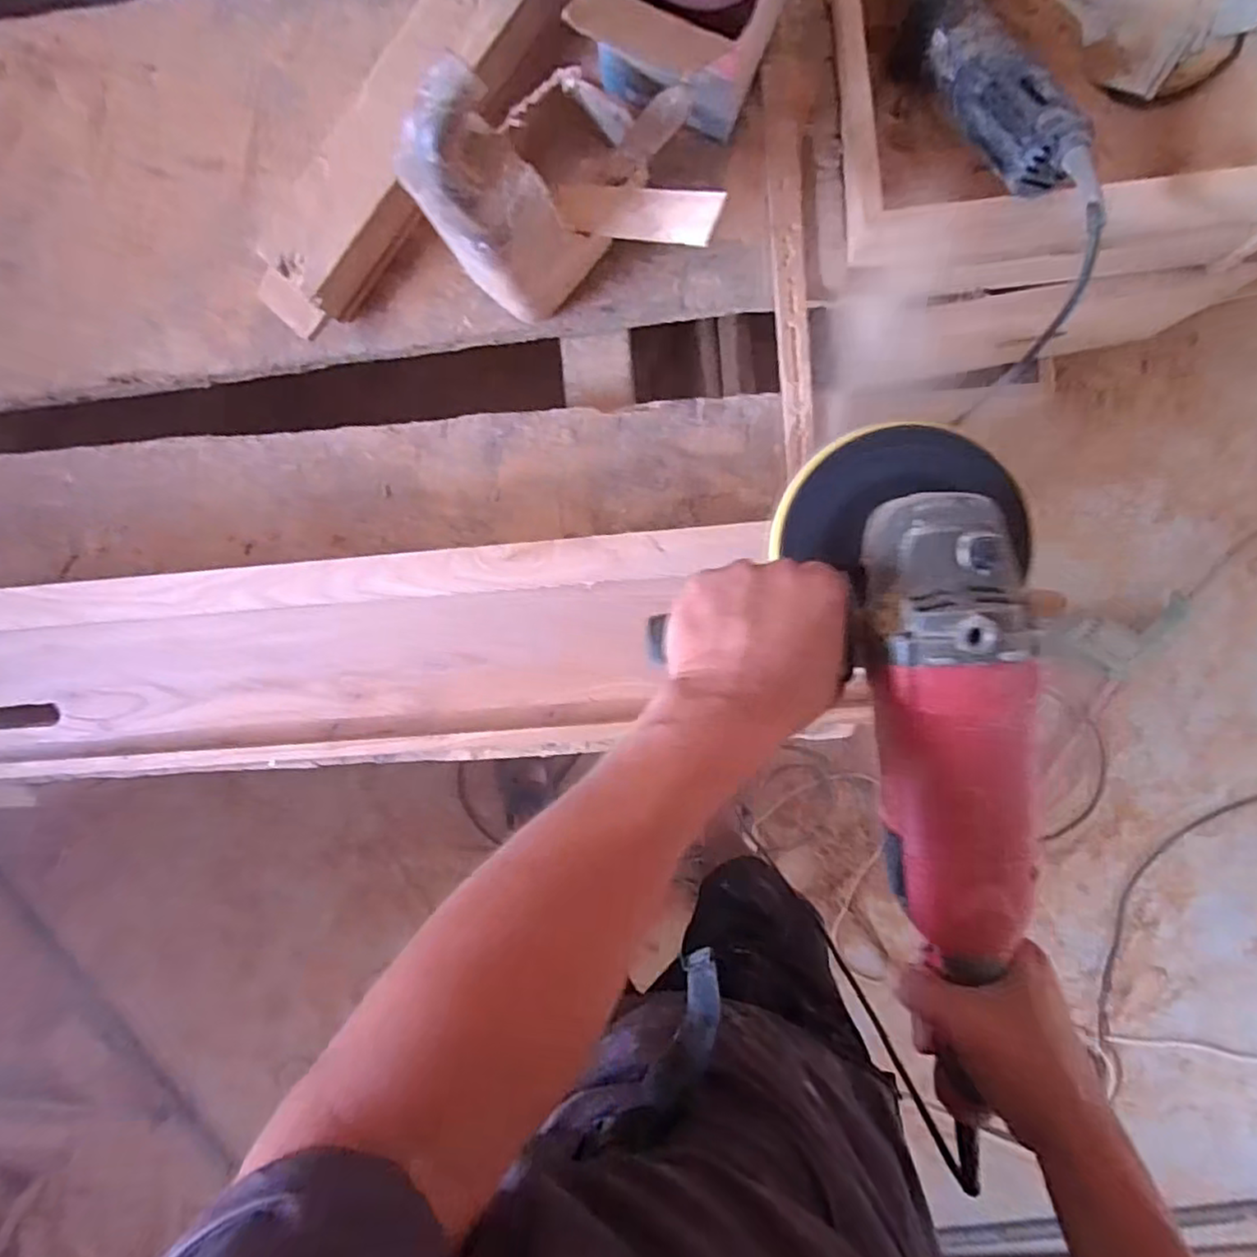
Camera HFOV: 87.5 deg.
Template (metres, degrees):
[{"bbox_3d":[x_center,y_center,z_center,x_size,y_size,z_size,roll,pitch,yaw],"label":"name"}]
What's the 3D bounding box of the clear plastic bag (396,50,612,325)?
[{"bbox_3d":[-0.075,-0.272,0.444,0.086,0.225,0.056,-35,91,7],"label":"clear plastic bag"}]

